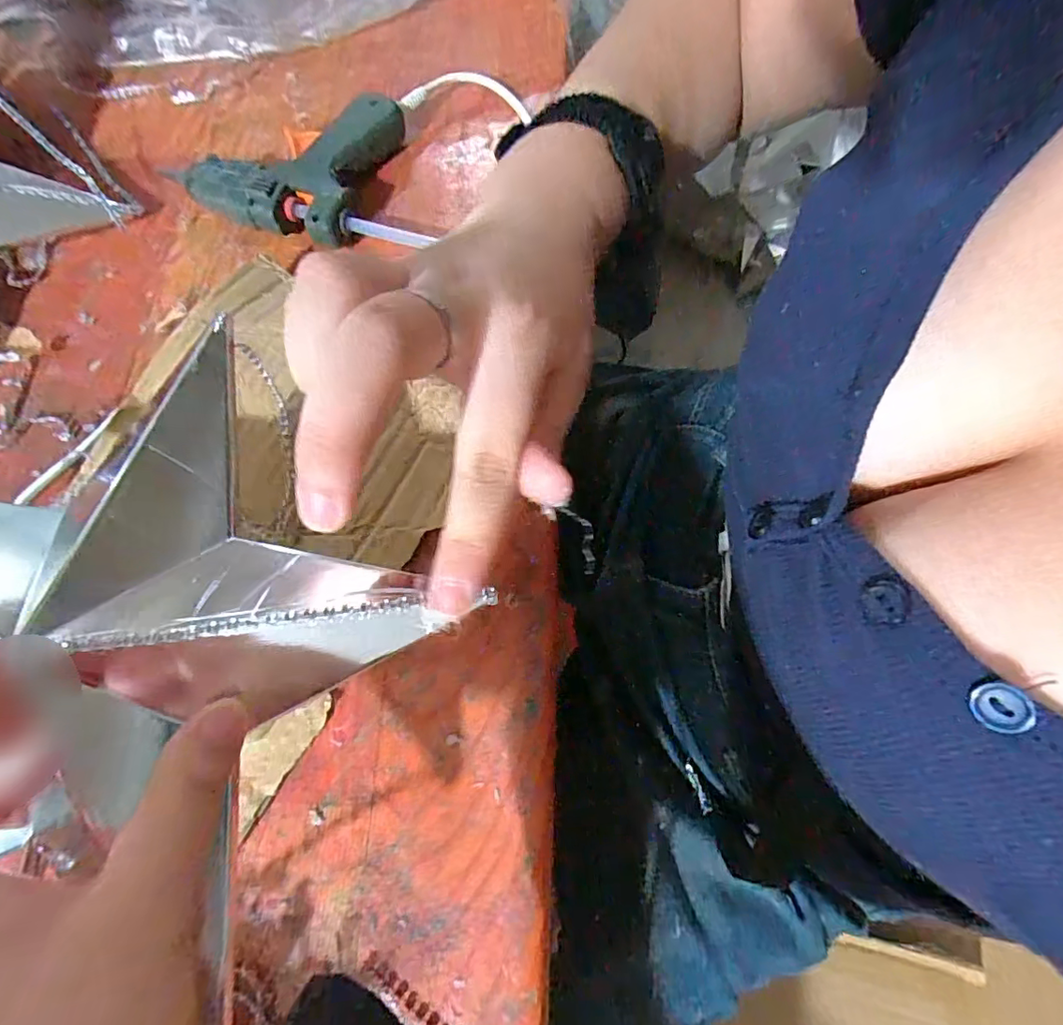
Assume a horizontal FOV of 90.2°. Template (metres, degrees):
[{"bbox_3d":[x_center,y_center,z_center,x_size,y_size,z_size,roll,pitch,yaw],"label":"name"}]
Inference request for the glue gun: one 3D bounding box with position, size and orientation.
[{"bbox_3d":[-0.143,-0.198,0.330,0.146,0.032,0.100,-19,72,-4],"label":"glue gun"}]

